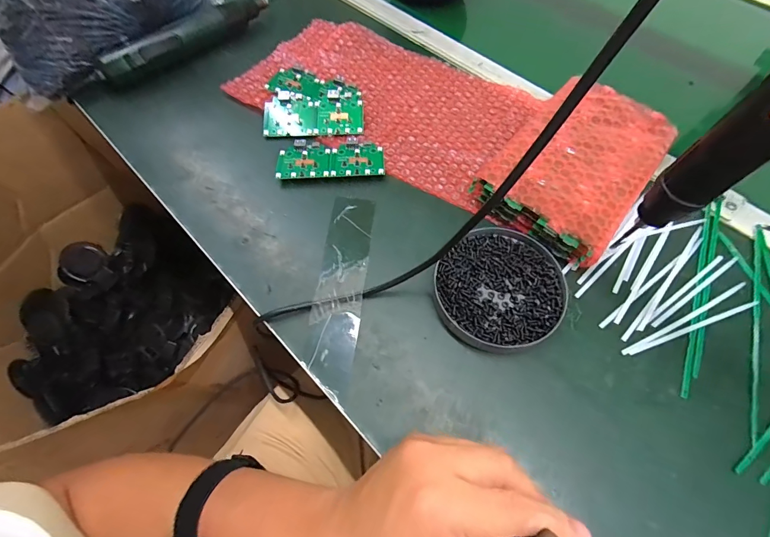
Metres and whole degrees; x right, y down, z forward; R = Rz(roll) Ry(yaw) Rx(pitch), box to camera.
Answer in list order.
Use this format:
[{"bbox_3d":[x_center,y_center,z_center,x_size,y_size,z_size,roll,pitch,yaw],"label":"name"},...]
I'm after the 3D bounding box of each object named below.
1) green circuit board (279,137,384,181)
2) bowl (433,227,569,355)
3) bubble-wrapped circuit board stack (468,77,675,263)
[{"bbox_3d":[-0.060,-0.123,0.408,0.115,0.008,0.059,-4,63,-2],"label":"green circuit board"},{"bbox_3d":[0.102,0.015,0.330,0.107,0.019,0.119,20,64,10],"label":"bowl"},{"bbox_3d":[0.200,-0.110,0.383,0.131,0.040,0.204,36,68,17],"label":"bubble-wrapped circuit board stack"}]

